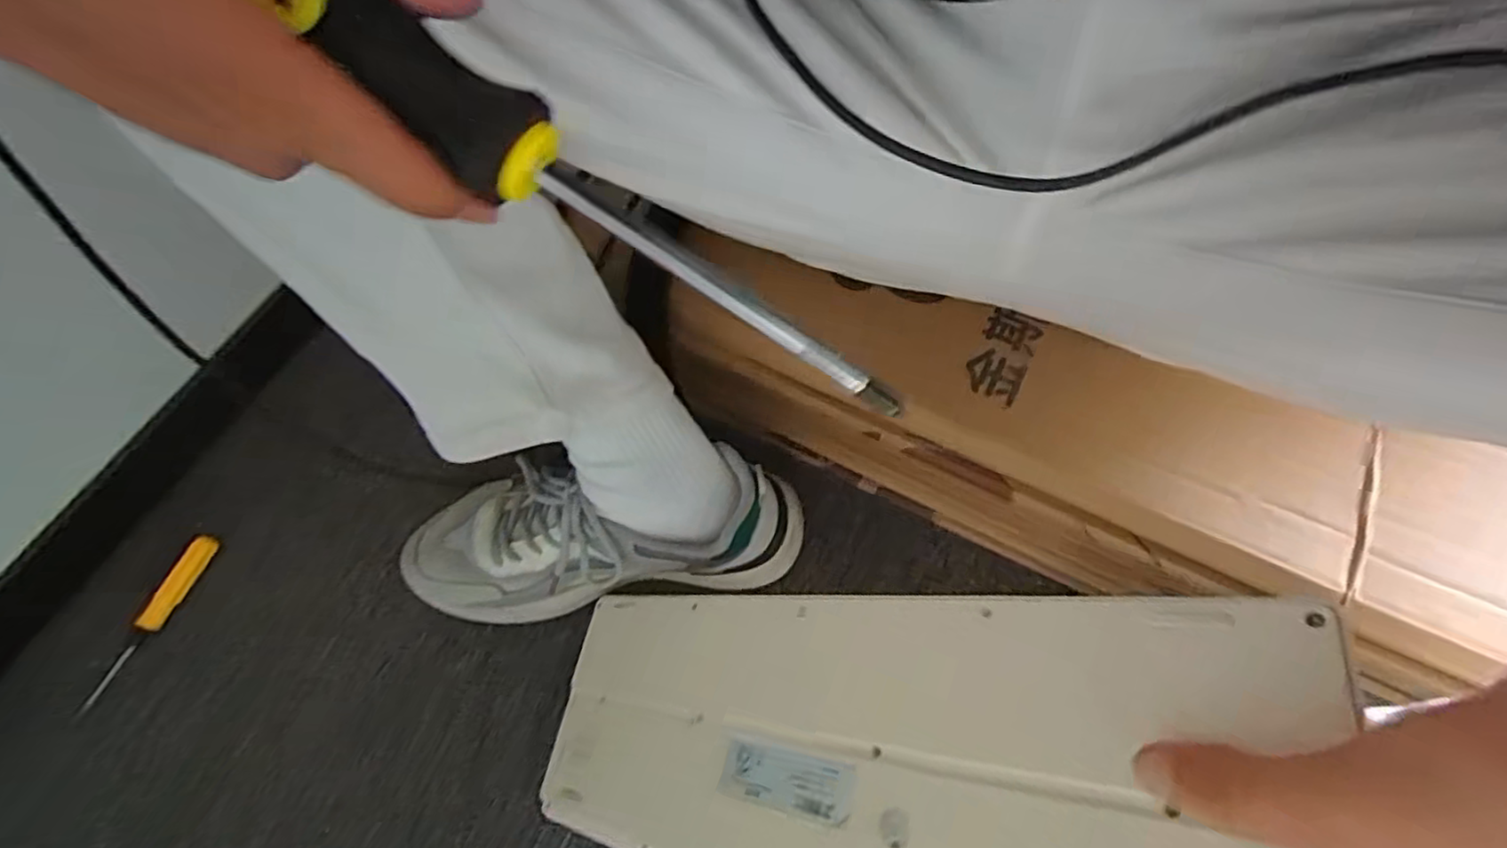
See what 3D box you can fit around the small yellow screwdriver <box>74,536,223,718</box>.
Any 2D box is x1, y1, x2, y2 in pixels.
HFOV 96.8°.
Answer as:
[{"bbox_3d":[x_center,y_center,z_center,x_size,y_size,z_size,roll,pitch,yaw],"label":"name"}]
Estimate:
[{"bbox_3d":[-0.444,0.143,0.494,0.019,0.014,0.131,21,70,10],"label":"small yellow screwdriver"}]

